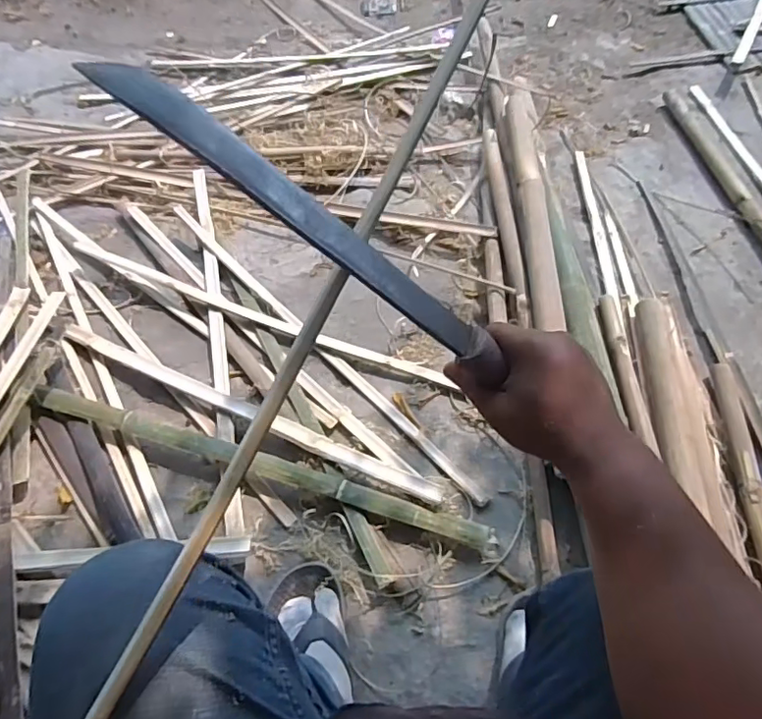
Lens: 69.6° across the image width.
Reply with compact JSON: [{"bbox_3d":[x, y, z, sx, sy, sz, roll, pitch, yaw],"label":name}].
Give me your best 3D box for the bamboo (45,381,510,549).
[{"bbox_3d":[-0.208,0.166,0.894,0.804,0.037,0.049,14,59,12],"label":"bamboo"}]

